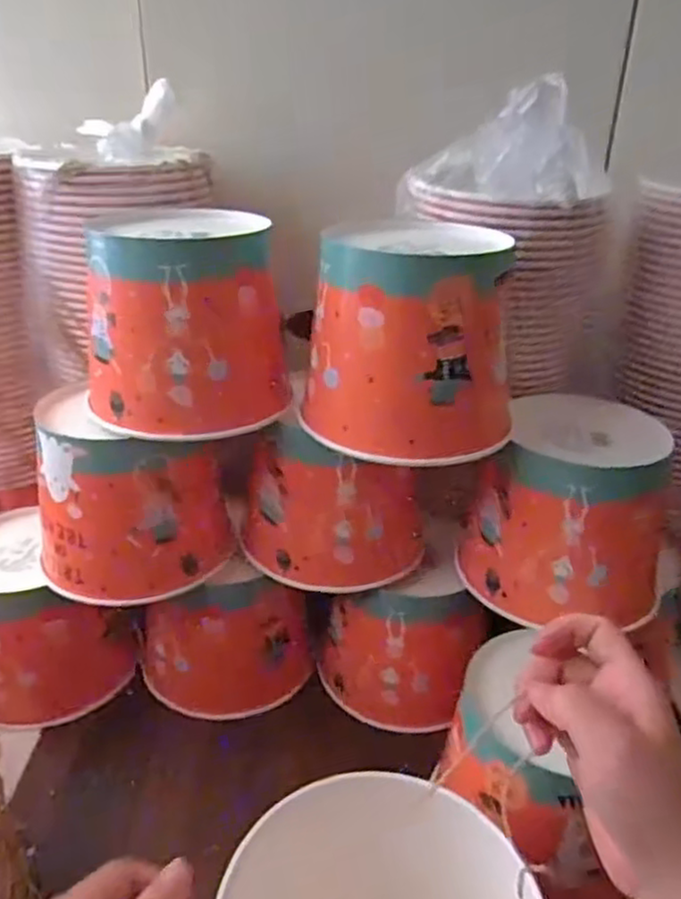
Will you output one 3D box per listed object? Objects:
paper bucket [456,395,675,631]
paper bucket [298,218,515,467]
[{"bbox_3d":[0.179,0.046,0.561,0.152,0.135,0.141,9,28,14],"label":"paper bucket"},{"bbox_3d":[0.047,-0.077,0.490,0.136,0.135,0.114,2,27,1],"label":"paper bucket"}]

